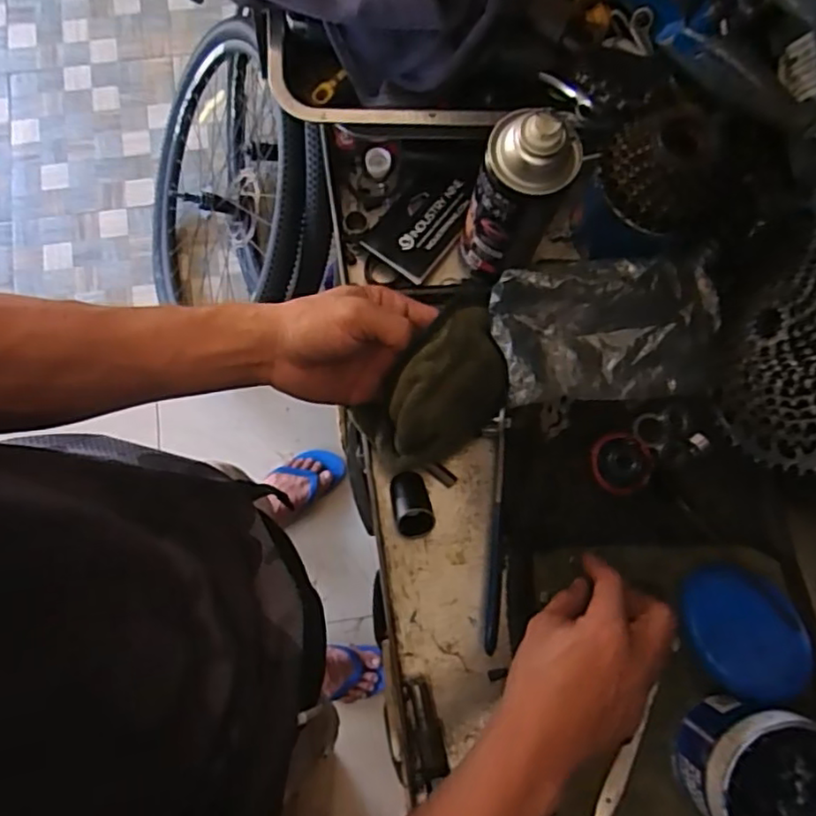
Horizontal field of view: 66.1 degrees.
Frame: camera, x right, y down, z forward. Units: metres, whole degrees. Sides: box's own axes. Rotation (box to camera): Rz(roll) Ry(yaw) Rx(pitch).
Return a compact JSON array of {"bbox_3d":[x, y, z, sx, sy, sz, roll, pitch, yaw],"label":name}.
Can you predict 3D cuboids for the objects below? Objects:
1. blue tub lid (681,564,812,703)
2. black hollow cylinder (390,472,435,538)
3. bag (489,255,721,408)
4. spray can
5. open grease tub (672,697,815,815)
[{"bbox_3d":[0.265,0.174,0.491,0.088,0.008,0.099,-12,59,-9],"label":"blue tub lid"},{"bbox_3d":[0.003,0.078,0.508,0.031,0.039,0.053,-9,79,-3],"label":"black hollow cylinder"},{"bbox_3d":[0.163,-0.063,0.515,0.172,0.048,0.106,-5,79,-3],"label":"bag"},{"bbox_3d":[0.079,-0.152,0.464,0.060,0.173,0.049,24,79,3],"label":"spray can"},{"bbox_3d":[0.254,0.263,0.441,0.101,0.077,0.098,0,79,-1],"label":"open grease tub"}]

